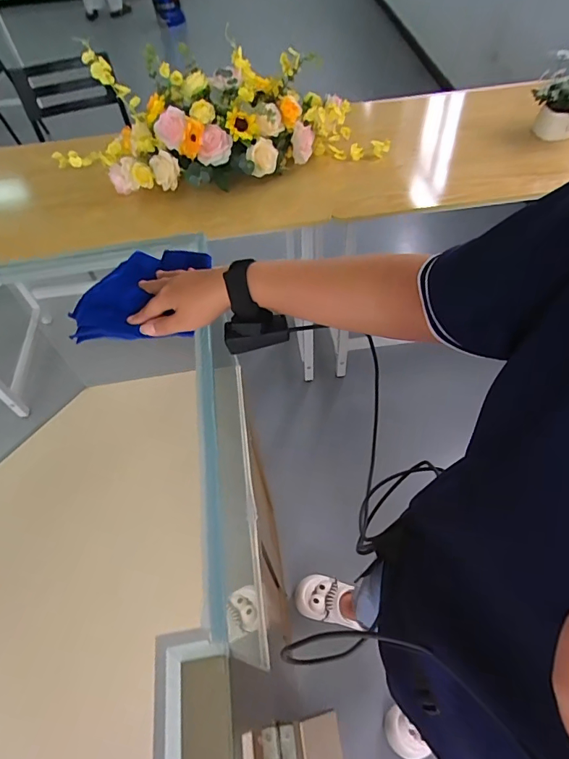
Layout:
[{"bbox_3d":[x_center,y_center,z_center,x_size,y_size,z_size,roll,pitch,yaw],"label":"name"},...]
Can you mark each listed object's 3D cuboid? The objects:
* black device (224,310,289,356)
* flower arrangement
[{"bbox_3d":[-0.031,-0.054,0.482,0.068,0.039,0.027,-6,54,0],"label":"black device"},{"bbox_3d":[-0.165,-0.643,1.119,0.840,0.232,0.276,0,54,4],"label":"flower arrangement"}]

